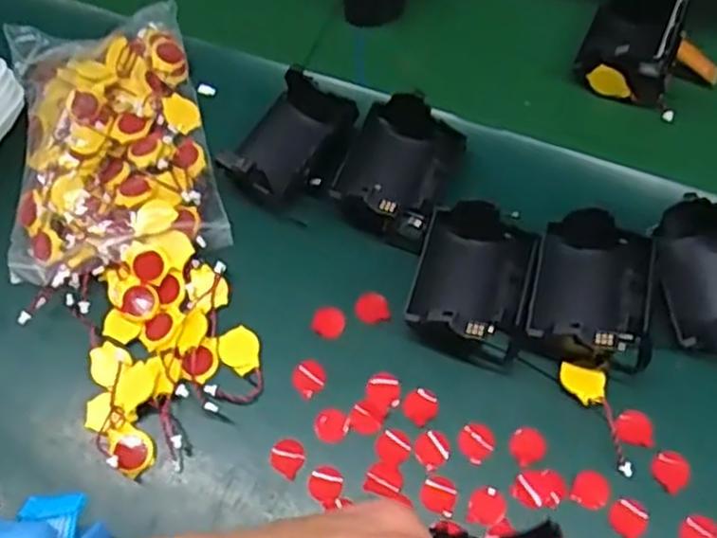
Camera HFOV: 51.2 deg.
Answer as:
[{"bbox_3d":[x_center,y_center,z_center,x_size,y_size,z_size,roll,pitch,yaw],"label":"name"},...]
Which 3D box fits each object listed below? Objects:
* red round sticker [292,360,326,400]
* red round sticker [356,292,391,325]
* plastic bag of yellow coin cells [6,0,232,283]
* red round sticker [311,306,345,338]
[{"bbox_3d":[-0.024,0.052,0.364,0.016,0.004,0.016,-1,62,3],"label":"red round sticker"},{"bbox_3d":[0.007,0.019,0.379,0.016,0.004,0.017,-1,62,3],"label":"red round sticker"},{"bbox_3d":[-0.140,-0.073,0.417,0.108,0.037,0.171,-14,62,-4],"label":"plastic bag of yellow coin cells"},{"bbox_3d":[-0.015,0.027,0.377,0.016,0.004,0.016,2,66,-4],"label":"red round sticker"}]

